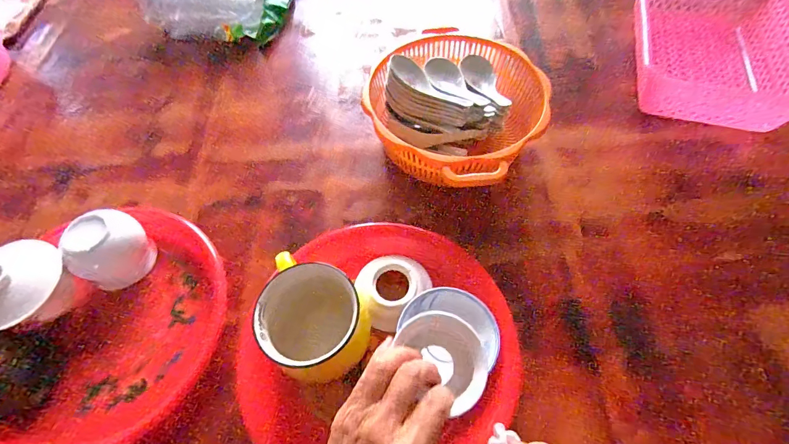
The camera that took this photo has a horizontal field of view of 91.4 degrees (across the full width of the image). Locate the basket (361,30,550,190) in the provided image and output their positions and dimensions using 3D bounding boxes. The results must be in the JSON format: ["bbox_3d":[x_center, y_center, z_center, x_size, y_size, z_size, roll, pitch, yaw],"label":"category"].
[{"bbox_3d":[0.080,-0.142,0.487,0.201,0.080,0.216,-1,60,2],"label":"basket"}]

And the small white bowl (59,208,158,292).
[{"bbox_3d":[-0.299,0.029,0.408,0.066,0.066,0.064,-1,60,2],"label":"small white bowl"}]

